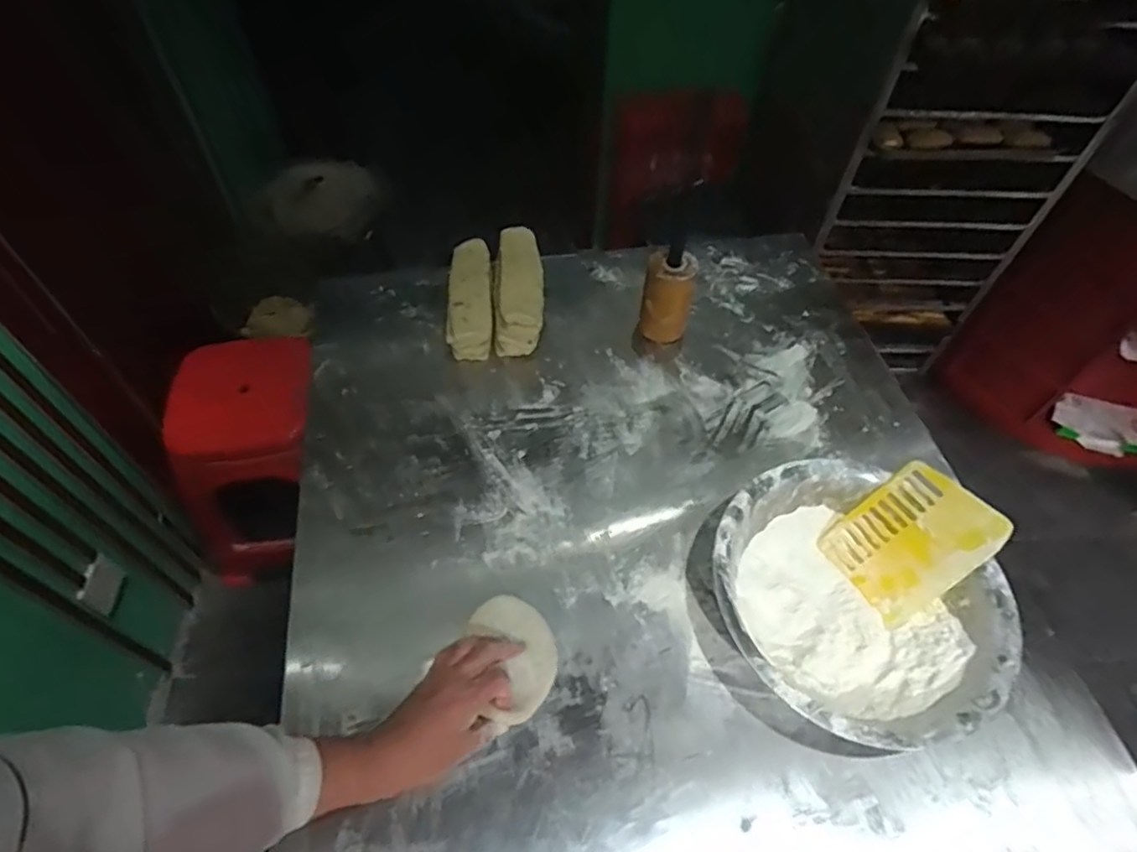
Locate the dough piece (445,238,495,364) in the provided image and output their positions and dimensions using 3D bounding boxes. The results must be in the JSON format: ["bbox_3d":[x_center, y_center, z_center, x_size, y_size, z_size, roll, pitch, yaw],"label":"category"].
[{"bbox_3d":[-0.143,-0.187,0.909,0.064,0.059,0.203,-1,55,-5],"label":"dough piece"}]

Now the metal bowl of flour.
[{"bbox_3d":[0.277,0.184,0.639,0.255,0.088,0.274,2,55,-3],"label":"metal bowl of flour"}]

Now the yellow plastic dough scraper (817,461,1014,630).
[{"bbox_3d":[0.363,0.121,0.661,0.152,0.011,0.117,-47,61,16],"label":"yellow plastic dough scraper"}]

